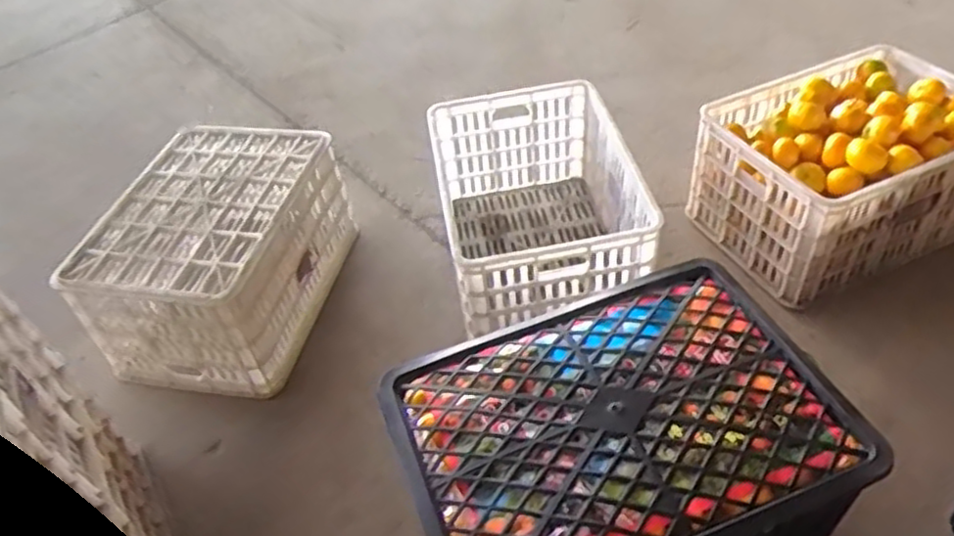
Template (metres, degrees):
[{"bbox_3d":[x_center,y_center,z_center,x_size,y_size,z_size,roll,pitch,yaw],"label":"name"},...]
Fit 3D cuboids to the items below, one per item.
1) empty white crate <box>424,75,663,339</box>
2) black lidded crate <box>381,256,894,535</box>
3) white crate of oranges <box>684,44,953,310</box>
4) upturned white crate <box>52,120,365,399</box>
[{"bbox_3d":[0.115,-0.112,1.355,0.344,0.254,0.490,-9,45,-2],"label":"empty white crate"},{"bbox_3d":[0.172,0.274,0.914,0.494,0.313,0.351,-18,46,-11],"label":"black lidded crate"},{"bbox_3d":[0.710,-0.201,1.344,0.488,0.277,0.369,-22,47,-14],"label":"white crate of oranges"},{"bbox_3d":[-0.501,-0.047,1.372,0.386,0.254,0.513,5,46,12],"label":"upturned white crate"}]

